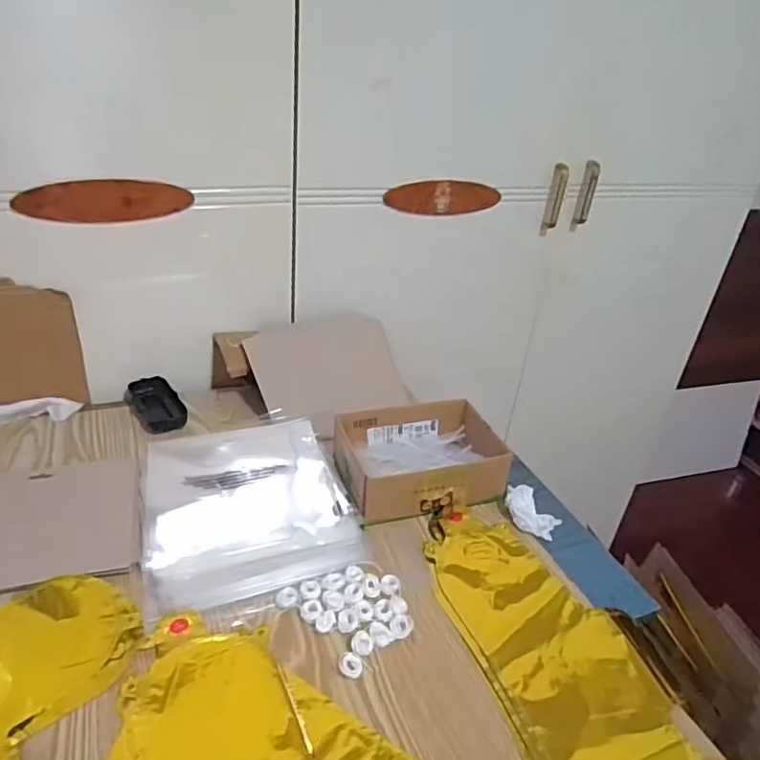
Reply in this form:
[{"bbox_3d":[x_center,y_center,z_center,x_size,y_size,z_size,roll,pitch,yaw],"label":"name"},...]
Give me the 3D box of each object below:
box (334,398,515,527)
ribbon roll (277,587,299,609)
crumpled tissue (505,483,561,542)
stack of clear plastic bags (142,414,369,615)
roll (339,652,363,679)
[{"bbox_3d":[0.050,0.089,0.696,0.187,0.052,0.140,-4,33,-17],"label":"box"},{"bbox_3d":[-0.087,0.204,0.547,0.020,0.004,0.022,4,31,-3],"label":"ribbon roll"},{"bbox_3d":[0.175,0.157,0.682,0.069,0.040,0.062,22,35,24],"label":"crumpled tissue"},{"bbox_3d":[-0.149,0.126,0.653,0.213,0.020,0.253,-8,34,-22],"label":"stack of clear plastic bags"},{"bbox_3d":[-0.025,0.243,0.496,0.020,0.010,0.017,7,31,2],"label":"roll"}]

